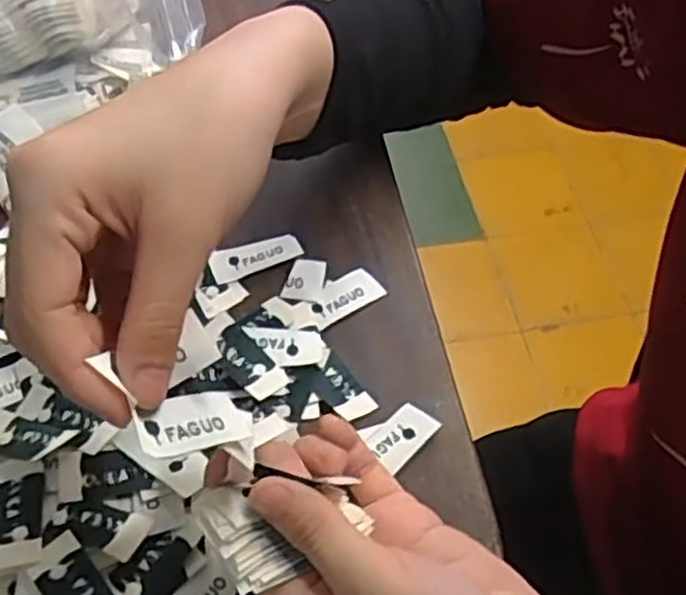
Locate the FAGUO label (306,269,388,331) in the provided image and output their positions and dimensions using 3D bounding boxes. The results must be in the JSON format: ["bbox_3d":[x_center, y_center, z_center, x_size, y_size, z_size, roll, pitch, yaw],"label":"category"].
[{"bbox_3d":[0.000,-0.001,0.373,0.039,0.004,0.019,-27,66,-20],"label":"FAGUO label"}]

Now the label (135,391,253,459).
[{"bbox_3d":[-0.047,0.040,0.247,0.038,0.004,0.019,-7,62,-41],"label":"label"}]

